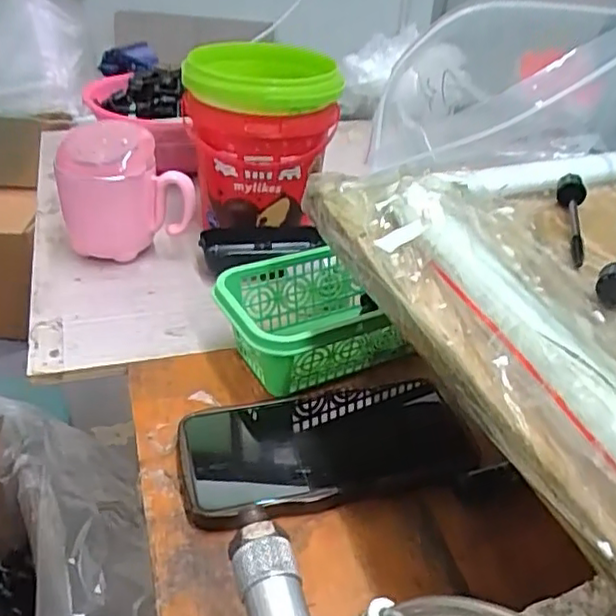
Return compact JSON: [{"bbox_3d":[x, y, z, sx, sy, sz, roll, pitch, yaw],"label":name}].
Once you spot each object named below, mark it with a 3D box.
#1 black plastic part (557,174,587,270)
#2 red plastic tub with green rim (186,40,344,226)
[{"bbox_3d":[0.137,-0.048,0.331,0.015,0.016,0.081,13,34,15],"label":"black plastic part"},{"bbox_3d":[-0.044,-0.149,0.583,0.132,0.153,0.138,-6,34,-13],"label":"red plastic tub with green rim"}]

